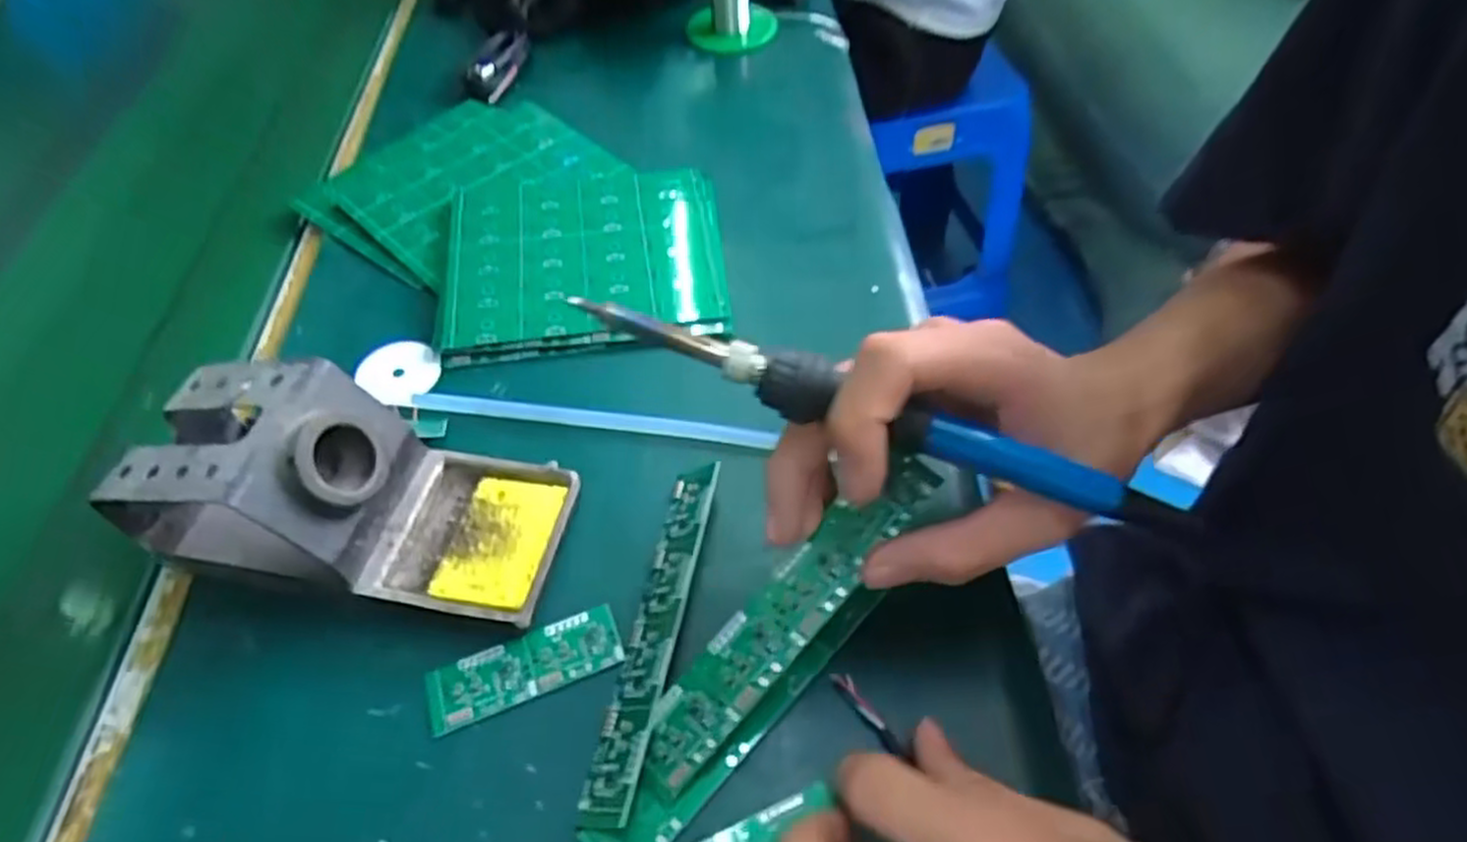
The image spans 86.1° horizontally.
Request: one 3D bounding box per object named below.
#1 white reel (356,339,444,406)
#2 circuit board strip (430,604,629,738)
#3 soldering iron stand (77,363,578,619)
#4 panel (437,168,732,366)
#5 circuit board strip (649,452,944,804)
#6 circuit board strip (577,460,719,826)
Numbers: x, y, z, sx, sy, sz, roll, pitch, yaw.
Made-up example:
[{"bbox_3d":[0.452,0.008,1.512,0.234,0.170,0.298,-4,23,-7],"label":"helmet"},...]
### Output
[{"bbox_3d":[-0.167,-0.025,0.392,0.038,0.008,0.036,0,53,0],"label":"white reel"},{"bbox_3d":[-0.080,0.092,0.298,0.072,0.004,0.025,-18,55,-13],"label":"circuit board strip"},{"bbox_3d":[-0.152,0.028,0.306,0.160,0.069,0.076,7,53,6],"label":"soldering iron stand"},{"bbox_3d":[-0.083,-0.094,0.427,0.147,0.014,0.133,-7,53,-4],"label":"panel"},{"bbox_3d":[0.018,0.068,0.273,0.025,0.005,0.141,41,88,26],"label":"circuit board strip"},{"bbox_3d":[-0.030,0.078,0.301,0.024,0.004,0.140,-16,44,35],"label":"circuit board strip"}]

